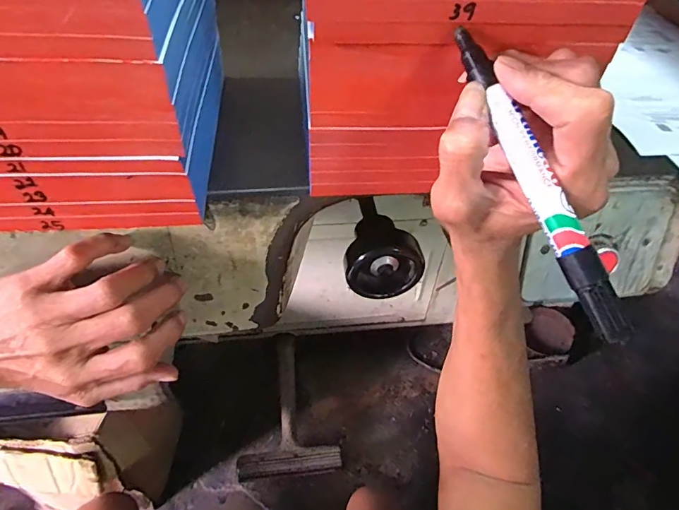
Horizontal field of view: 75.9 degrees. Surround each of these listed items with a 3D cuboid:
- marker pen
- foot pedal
[{"bbox_3d":[0.091,-0.035,0.199,0.011,0.011,0.156,-21,82,-21],"label":"marker pen"},{"bbox_3d":[-0.126,0.336,0.989,0.220,0.051,0.322,-5,48,-8],"label":"foot pedal"}]

